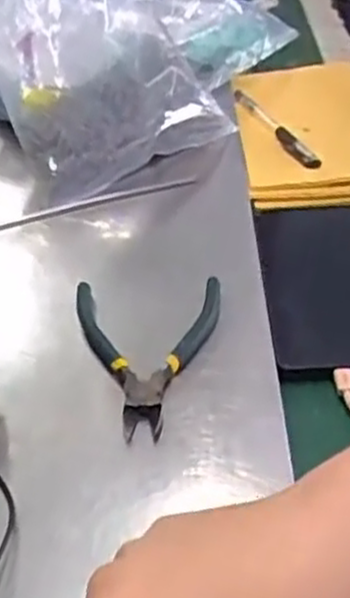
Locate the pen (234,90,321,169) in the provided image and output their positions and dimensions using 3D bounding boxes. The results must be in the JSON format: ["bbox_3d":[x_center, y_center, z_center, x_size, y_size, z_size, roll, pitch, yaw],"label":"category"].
[{"bbox_3d":[0.085,-0.149,0.659,0.011,0.016,0.144,-15,42,-15],"label":"pen"}]

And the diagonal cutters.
[{"bbox_3d":[-0.014,0.031,0.442,0.086,0.012,0.119,-3,41,-1],"label":"diagonal cutters"}]

